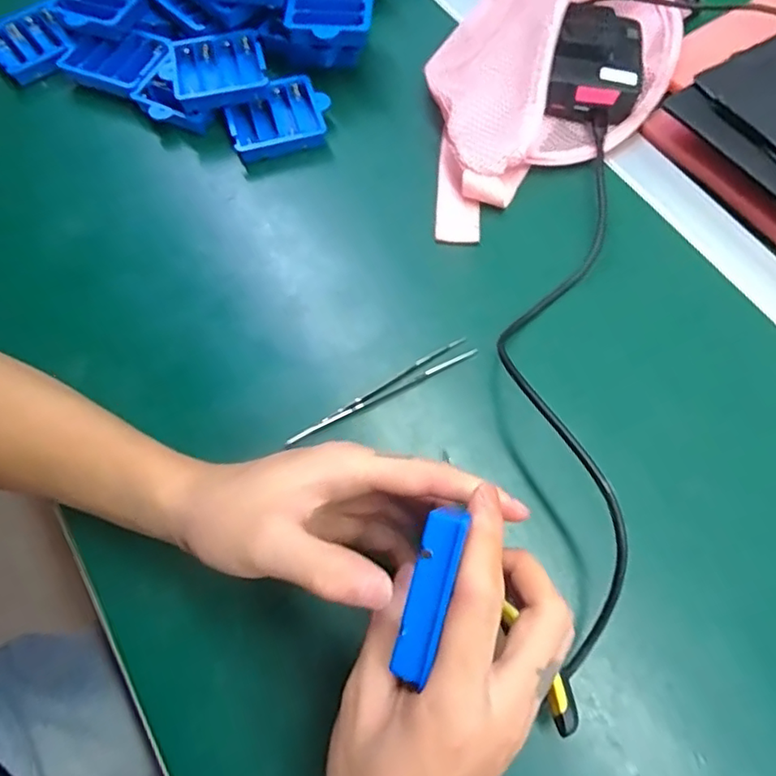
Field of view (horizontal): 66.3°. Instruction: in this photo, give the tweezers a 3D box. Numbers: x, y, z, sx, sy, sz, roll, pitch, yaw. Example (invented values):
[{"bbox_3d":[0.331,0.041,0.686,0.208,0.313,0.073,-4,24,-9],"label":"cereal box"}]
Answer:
[{"bbox_3d":[-0.004,0.001,0.371,0.131,0.008,0.013,-28,68,-11],"label":"tweezers"}]

